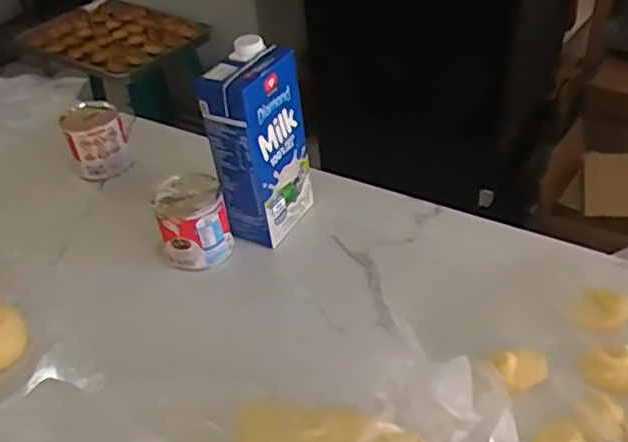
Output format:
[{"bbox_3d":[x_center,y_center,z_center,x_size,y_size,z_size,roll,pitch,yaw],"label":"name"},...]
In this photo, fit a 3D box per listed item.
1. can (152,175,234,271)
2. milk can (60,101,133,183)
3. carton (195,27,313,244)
[{"bbox_3d":[-0.130,0.000,0.687,0.070,0.084,0.074,-4,40,4],"label":"can"},{"bbox_3d":[-0.269,-0.101,0.785,0.071,0.084,0.069,-16,40,-10],"label":"milk can"},{"bbox_3d":[-0.054,-0.075,0.646,0.052,0.194,0.099,19,46,28],"label":"carton"}]

